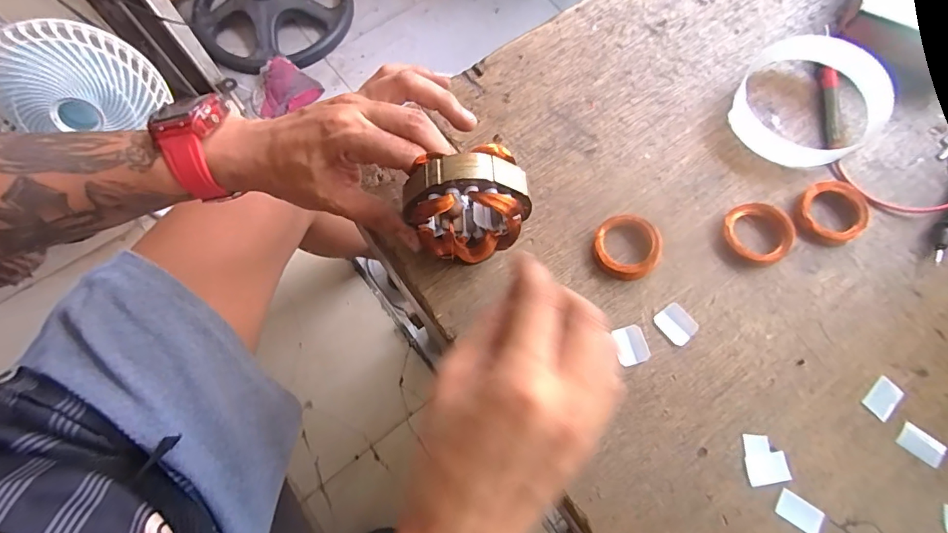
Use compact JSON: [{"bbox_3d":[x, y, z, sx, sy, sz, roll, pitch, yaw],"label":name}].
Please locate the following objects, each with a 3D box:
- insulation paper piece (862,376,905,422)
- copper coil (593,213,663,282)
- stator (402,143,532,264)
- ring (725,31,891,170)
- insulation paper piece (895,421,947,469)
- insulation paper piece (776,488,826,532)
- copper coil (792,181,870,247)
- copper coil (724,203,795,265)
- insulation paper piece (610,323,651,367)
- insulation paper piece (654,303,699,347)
[{"bbox_3d":[0.257,0.082,0.279,0.026,0.004,0.016,-39,76,-12],"label":"insulation paper piece"},{"bbox_3d":[0.106,-0.014,0.308,0.045,0.014,0.044,0,72,0],"label":"copper coil"},{"bbox_3d":[-0.003,-0.034,0.265,0.068,0.066,0.044,-16,72,-5],"label":"stator"},{"bbox_3d":[0.257,-0.123,0.334,0.104,0.028,0.109,0,72,0],"label":"ring"},{"bbox_3d":[0.272,0.108,0.270,0.025,0.004,0.017,39,76,12],"label":"insulation paper piece"},{"bbox_3d":[0.189,0.143,0.259,0.025,0.004,0.016,33,74,12],"label":"insulation paper piece"},{"bbox_3d":[0.247,-0.037,0.310,0.043,0.015,0.043,0,72,0],"label":"copper coil"},{"bbox_3d":[0.198,-0.023,0.310,0.043,0.010,0.044,0,72,0],"label":"copper coil"},{"bbox_3d":[0.102,0.051,0.291,0.020,0.004,0.024,-19,70,3],"label":"insulation paper piece"},{"bbox_3d":[0.134,0.038,0.295,0.022,0.004,0.024,-36,75,-11],"label":"insulation paper piece"}]

